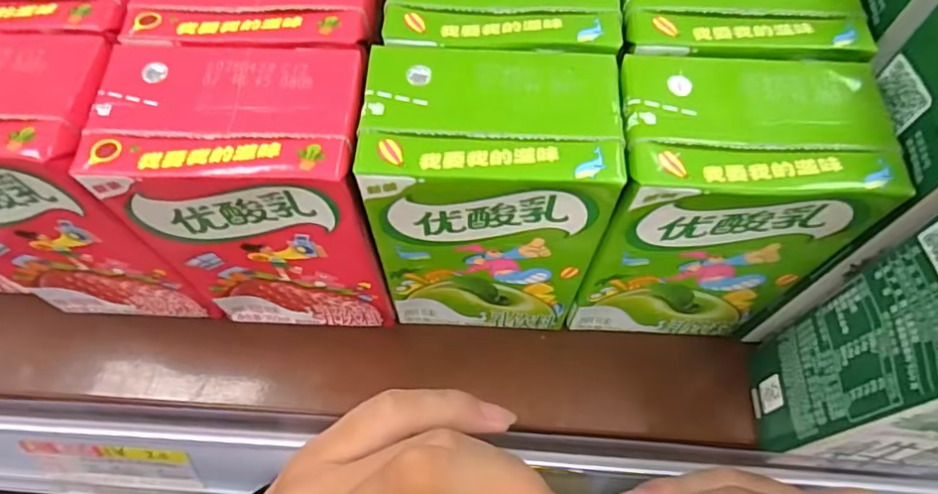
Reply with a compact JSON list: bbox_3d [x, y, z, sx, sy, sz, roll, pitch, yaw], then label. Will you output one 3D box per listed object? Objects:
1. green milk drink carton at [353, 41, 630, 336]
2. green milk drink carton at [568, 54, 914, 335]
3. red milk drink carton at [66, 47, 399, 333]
[{"bbox_3d":[0.006,-0.011,0.183,0.062,0.098,0.041,2,65,1],"label":"green milk drink carton"},{"bbox_3d":[0.070,-0.009,0.181,0.063,0.096,0.042,4,65,2],"label":"green milk drink carton"},{"bbox_3d":[-0.058,-0.013,0.183,0.062,0.098,0.044,3,65,2],"label":"red milk drink carton"}]

